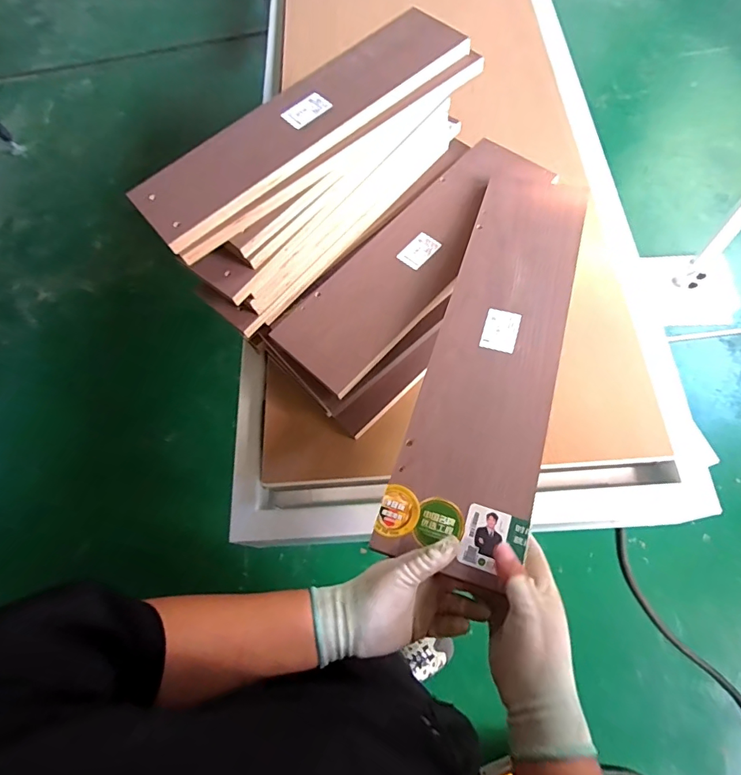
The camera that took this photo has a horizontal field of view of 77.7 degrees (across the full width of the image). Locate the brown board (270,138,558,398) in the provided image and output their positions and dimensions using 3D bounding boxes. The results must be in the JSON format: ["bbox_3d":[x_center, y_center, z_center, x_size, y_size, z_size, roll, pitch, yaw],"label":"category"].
[{"bbox_3d":[0.072,-0.203,0.698,0.154,0.022,0.484,40,77,21],"label":"brown board"}]

